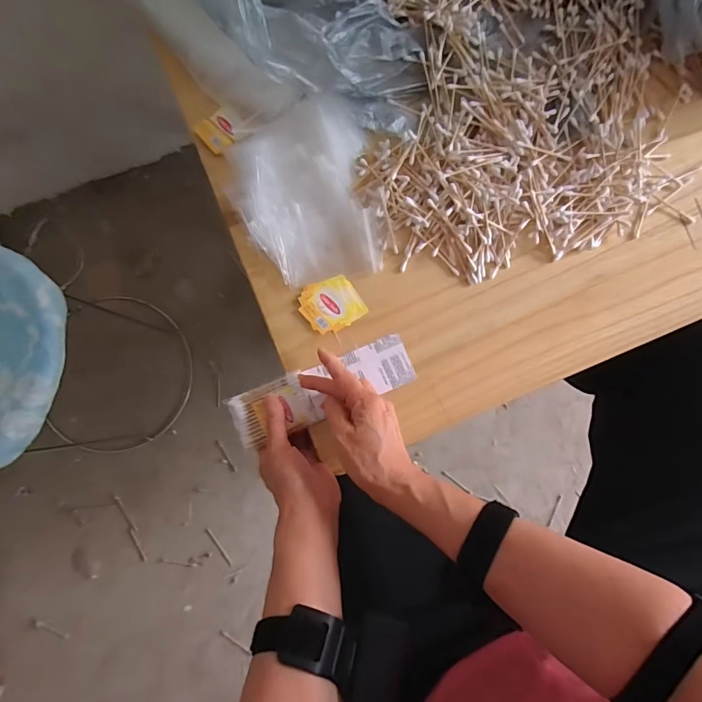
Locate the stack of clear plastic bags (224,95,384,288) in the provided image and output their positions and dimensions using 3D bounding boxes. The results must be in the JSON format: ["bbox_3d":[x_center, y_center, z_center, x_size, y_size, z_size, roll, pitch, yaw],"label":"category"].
[{"bbox_3d":[-0.048,-0.162,0.443,0.141,0.037,0.174,-12,83,-2],"label":"stack of clear plastic bags"}]

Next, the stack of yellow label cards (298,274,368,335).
[{"bbox_3d":[-0.020,-0.050,0.448,0.064,0.004,0.053,-21,83,-3],"label":"stack of yellow label cards"}]

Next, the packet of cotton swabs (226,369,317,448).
[{"bbox_3d":[-0.079,0.060,0.426,0.078,0.015,0.055,-25,83,-3],"label":"packet of cotton swabs"}]

